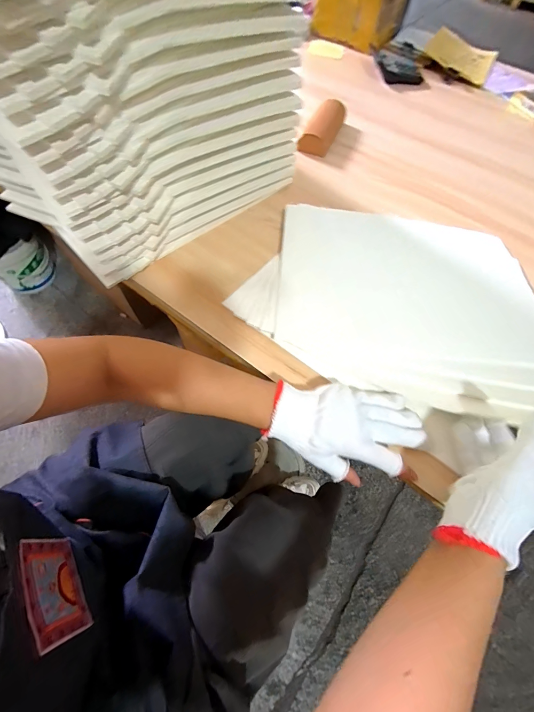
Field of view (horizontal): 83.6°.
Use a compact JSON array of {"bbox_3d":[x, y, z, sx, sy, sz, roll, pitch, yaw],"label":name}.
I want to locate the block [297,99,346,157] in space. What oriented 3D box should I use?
[{"bbox_3d":[0.122,-0.475,0.625,0.054,0.042,0.160,21,64,7],"label":"block"}]

